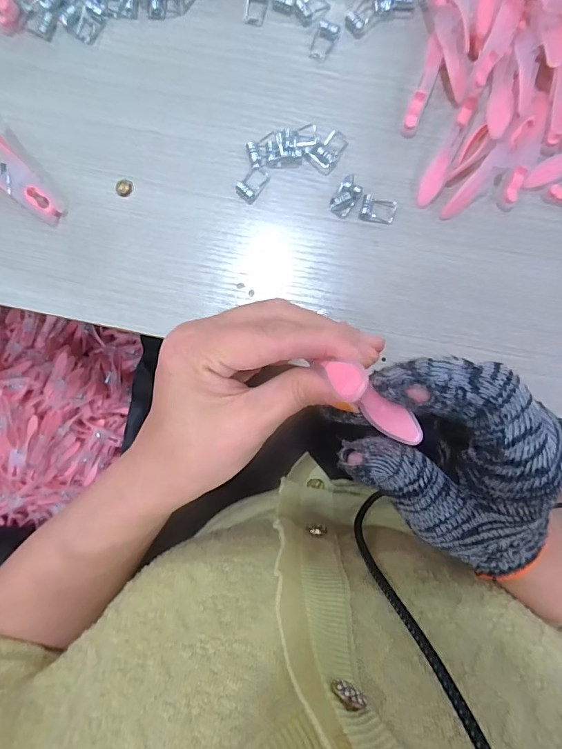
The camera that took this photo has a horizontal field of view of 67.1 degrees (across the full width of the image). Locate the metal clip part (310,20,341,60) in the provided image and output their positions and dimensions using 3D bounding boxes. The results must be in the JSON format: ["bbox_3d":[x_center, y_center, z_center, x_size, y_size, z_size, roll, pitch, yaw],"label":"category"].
[{"bbox_3d":[0.030,-0.226,0.286,0.015,0.004,0.025,22,90,0],"label":"metal clip part"}]

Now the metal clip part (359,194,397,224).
[{"bbox_3d":[0.065,-0.110,0.283,0.023,0.004,0.017,14,90,0],"label":"metal clip part"}]

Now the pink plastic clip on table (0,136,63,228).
[{"bbox_3d":[-0.178,-0.136,0.284,0.077,0.013,0.031,36,90,0],"label":"pink plastic clip on table"}]

